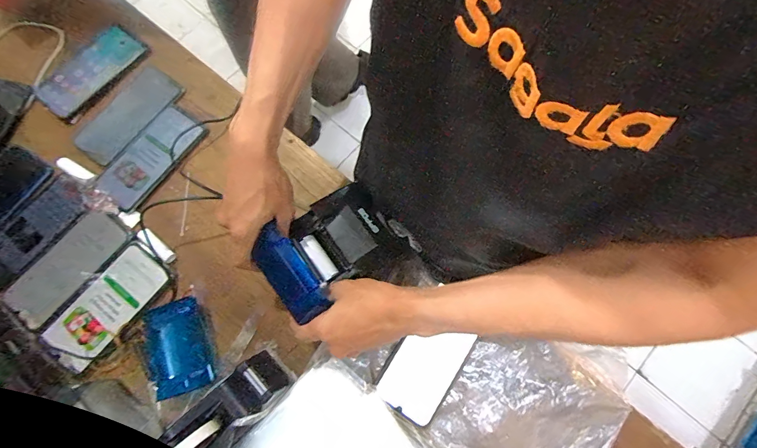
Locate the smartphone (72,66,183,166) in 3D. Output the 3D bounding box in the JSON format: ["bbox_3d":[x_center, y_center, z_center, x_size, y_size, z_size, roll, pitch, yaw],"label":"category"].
[{"bbox_3d":[-0.382,-0.169,0.565,0.082,0.005,0.164,35,79,10],"label":"smartphone"}]

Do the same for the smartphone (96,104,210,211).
[{"bbox_3d":[-0.331,-0.099,0.538,0.077,0.013,0.157,34,79,10],"label":"smartphone"}]

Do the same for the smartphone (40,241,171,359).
[{"bbox_3d":[-0.353,0.103,0.488,0.075,0.014,0.159,37,79,11],"label":"smartphone"}]

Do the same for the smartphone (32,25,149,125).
[{"bbox_3d":[-0.453,-0.243,0.586,0.088,0.008,0.169,36,79,10],"label":"smartphone"}]

